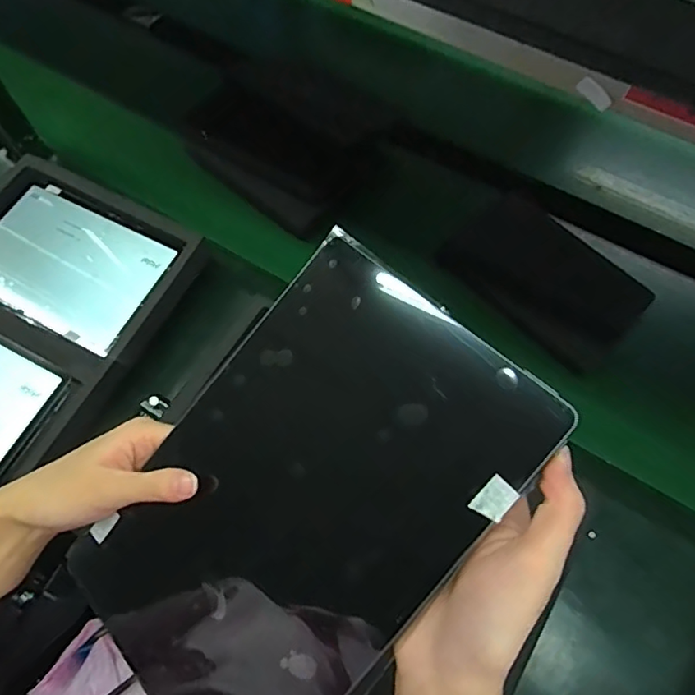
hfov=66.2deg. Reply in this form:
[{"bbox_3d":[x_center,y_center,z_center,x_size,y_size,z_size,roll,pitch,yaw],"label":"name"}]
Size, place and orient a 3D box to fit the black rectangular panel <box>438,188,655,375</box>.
[{"bbox_3d":[0.271,-0.097,0.728,0.183,0.008,0.243,-40,74,-22],"label":"black rectangular panel"}]

